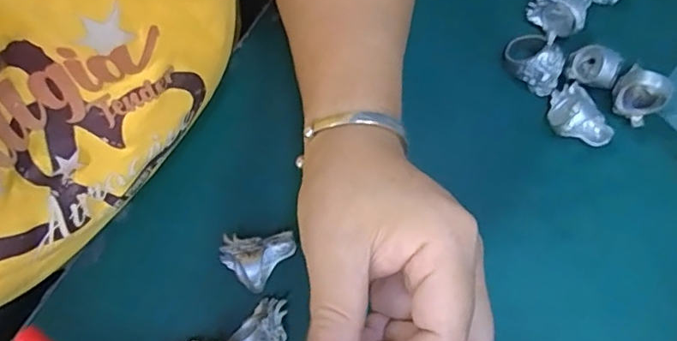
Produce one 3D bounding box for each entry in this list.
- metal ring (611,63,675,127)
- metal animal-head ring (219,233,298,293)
[{"bbox_3d":[0.170,-0.043,0.305,0.019,0.035,0.028,-38,82,-6],"label":"metal ring"},{"bbox_3d":[-0.046,0.043,0.290,0.033,0.026,0.036,0,80,0],"label":"metal animal-head ring"}]

